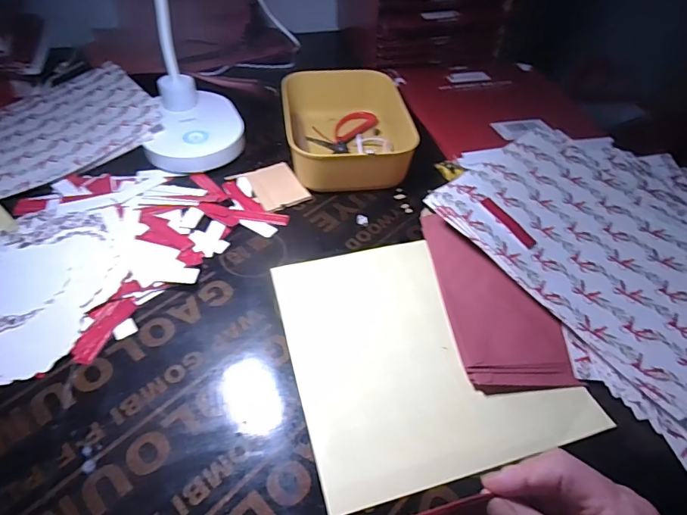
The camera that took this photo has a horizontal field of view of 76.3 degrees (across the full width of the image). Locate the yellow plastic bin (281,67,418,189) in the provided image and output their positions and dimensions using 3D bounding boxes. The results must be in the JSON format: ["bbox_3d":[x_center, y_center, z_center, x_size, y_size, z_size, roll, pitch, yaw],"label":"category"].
[{"bbox_3d":[0.002,-0.156,0.525,0.132,0.054,0.198,-5,49,-6],"label":"yellow plastic bin"}]

